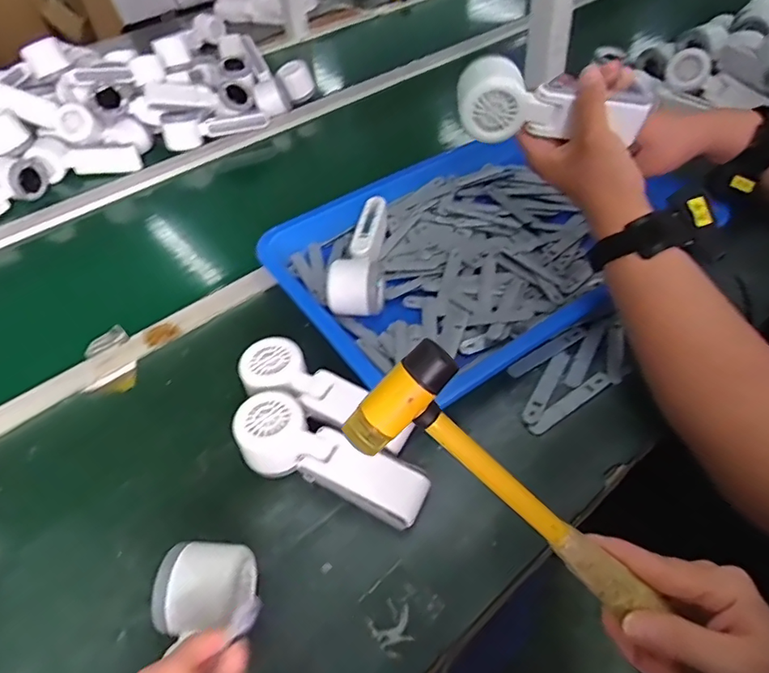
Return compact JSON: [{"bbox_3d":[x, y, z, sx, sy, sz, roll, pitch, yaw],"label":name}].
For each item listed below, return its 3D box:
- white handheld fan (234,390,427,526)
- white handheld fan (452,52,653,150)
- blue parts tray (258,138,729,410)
[{"bbox_3d":[-0.045,0.104,0.444,0.162,0.052,0.054,19,51,22],"label":"white handheld fan"},{"bbox_3d":[0.146,-0.202,0.482,0.161,0.060,0.040,2,44,-16],"label":"white handheld fan"},{"bbox_3d":[0.098,-0.115,0.635,0.432,0.048,0.325,-29,50,-21],"label":"blue parts tray"}]

